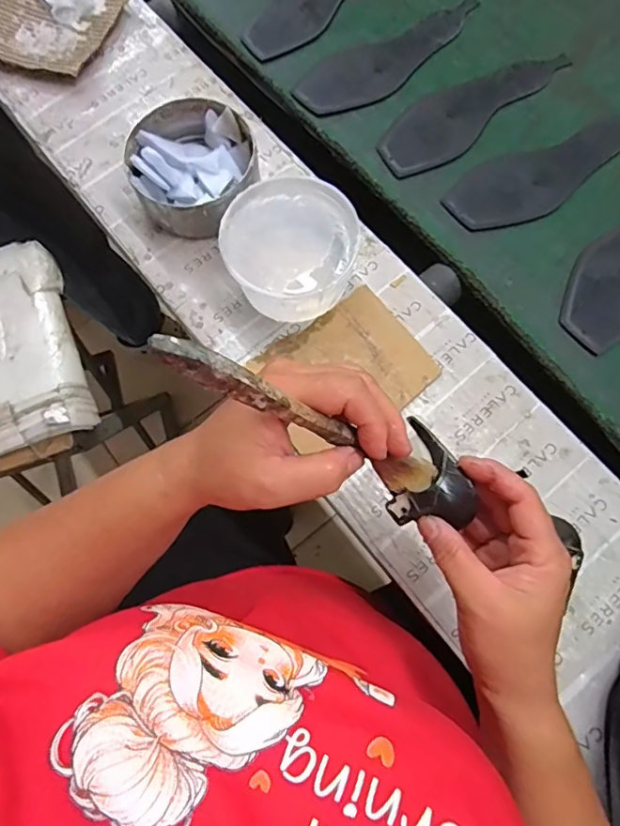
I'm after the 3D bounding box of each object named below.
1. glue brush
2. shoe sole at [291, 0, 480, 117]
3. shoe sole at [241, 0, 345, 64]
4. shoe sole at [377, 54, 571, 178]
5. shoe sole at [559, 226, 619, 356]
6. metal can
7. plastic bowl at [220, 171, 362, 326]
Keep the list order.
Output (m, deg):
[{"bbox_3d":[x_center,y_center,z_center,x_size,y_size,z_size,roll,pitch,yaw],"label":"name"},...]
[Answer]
[{"bbox_3d":[0.003,0.006,0.268,0.023,0.185,0.015,-3,66,44],"label":"glue brush"},{"bbox_3d":[0.094,-0.394,0.605,0.234,0.009,0.079,-28,75,-9],"label":"shoe sole"},{"bbox_3d":[0.016,-0.489,0.636,0.072,0.010,0.230,39,77,11],"label":"shoe sole"},{"bbox_3d":[0.169,-0.329,0.579,0.228,0.006,0.075,-42,78,-12],"label":"shoe sole"},{"bbox_3d":[0.318,-0.163,0.533,0.072,0.009,0.232,34,76,9],"label":"shoe sole"},{"bbox_3d":[-0.107,-0.228,0.514,0.122,0.061,0.127,0,73,0],"label":"metal can"},{"bbox_3d":[-0.016,-0.141,0.486,0.111,0.068,0.122,0,73,0],"label":"plastic bowl"}]

